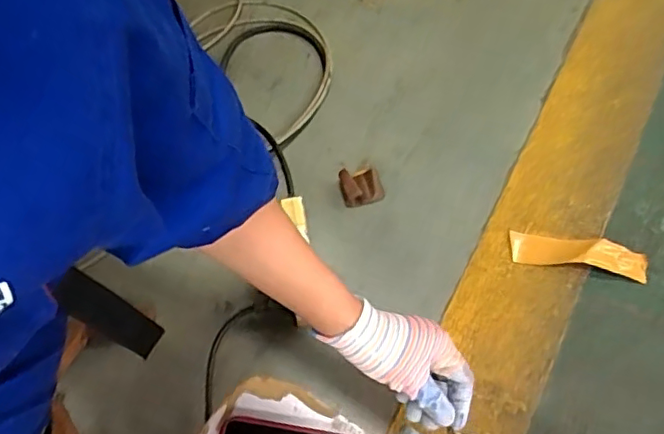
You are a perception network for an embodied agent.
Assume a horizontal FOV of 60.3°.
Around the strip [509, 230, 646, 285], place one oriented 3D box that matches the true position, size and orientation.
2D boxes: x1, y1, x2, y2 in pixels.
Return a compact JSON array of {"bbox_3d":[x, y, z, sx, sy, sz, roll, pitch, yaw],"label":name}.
[{"bbox_3d":[0.362,0.052,0.828,0.193,0.034,0.049,8,67,2],"label":"strip"}]

